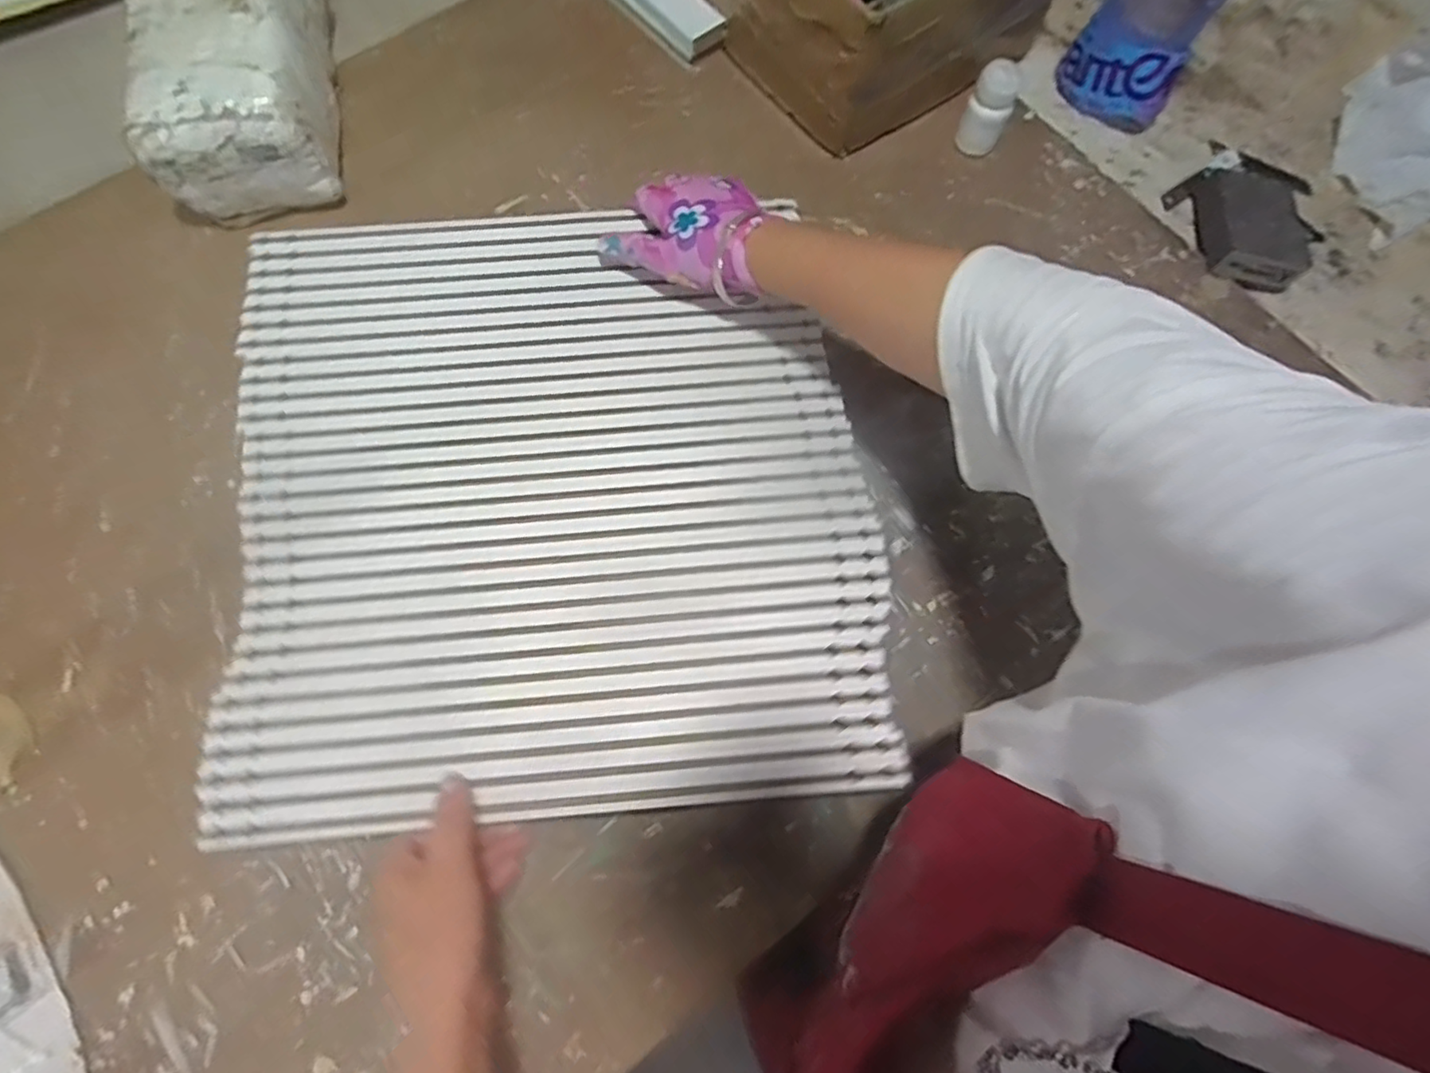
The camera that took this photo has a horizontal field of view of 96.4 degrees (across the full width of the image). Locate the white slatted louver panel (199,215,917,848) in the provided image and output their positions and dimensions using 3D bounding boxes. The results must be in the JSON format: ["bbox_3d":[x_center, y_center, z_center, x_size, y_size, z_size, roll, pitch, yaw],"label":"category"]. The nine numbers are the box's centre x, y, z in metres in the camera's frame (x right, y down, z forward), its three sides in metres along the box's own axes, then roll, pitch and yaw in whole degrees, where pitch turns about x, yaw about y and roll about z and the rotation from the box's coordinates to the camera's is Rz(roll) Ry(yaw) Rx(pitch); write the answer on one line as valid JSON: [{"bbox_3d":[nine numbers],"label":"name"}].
[{"bbox_3d":[-0.116,-0.037,0.455,0.425,0.016,0.436,-7,74,-3],"label":"white slatted louver panel"}]

